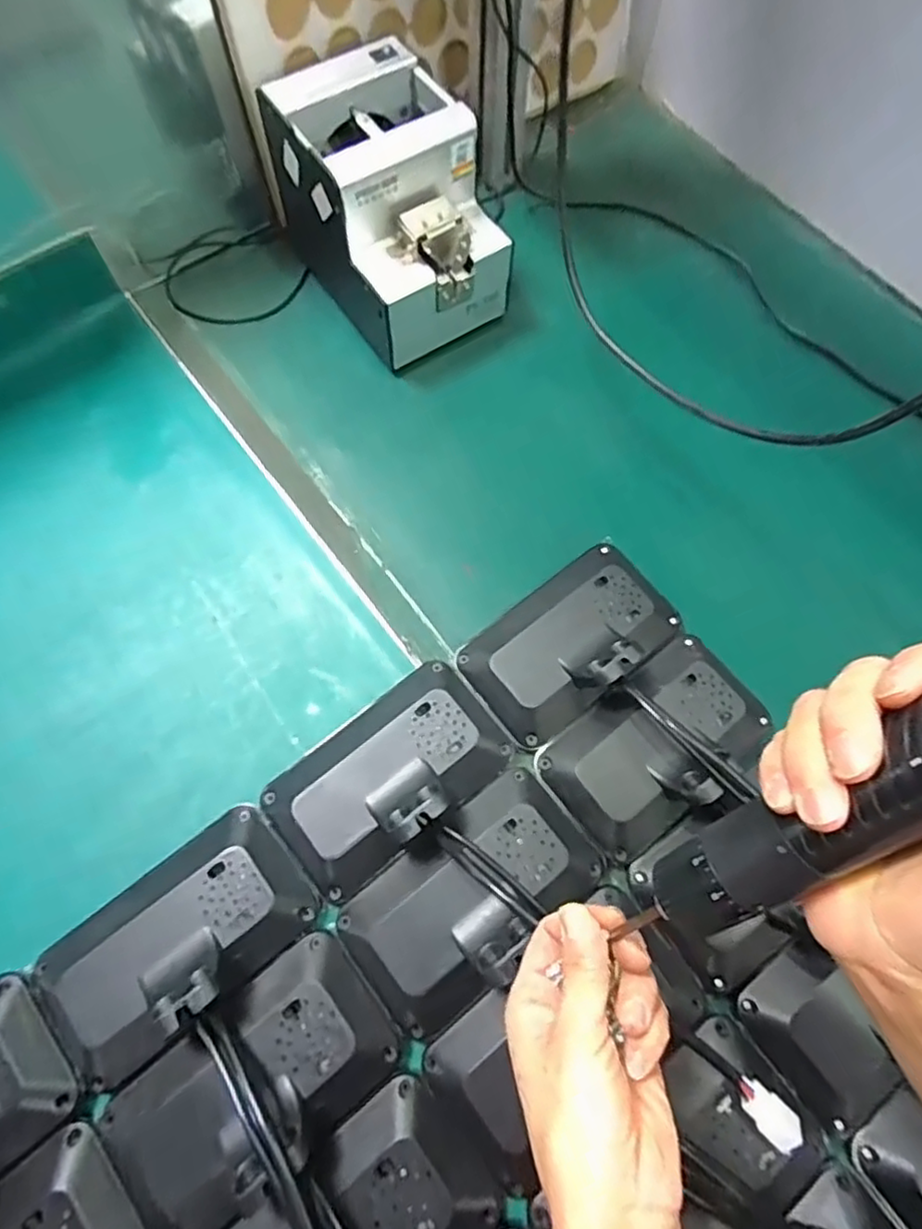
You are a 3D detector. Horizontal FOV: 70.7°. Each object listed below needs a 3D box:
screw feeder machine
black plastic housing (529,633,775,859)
[{"bbox_3d":[-0.058,-0.331,0.544,0.133,0.146,0.174,-34,73,-14],"label":"screw feeder machine"},{"bbox_3d":[0.138,0.087,0.439,0.154,0.037,0.094,-35,73,-14],"label":"black plastic housing"}]

